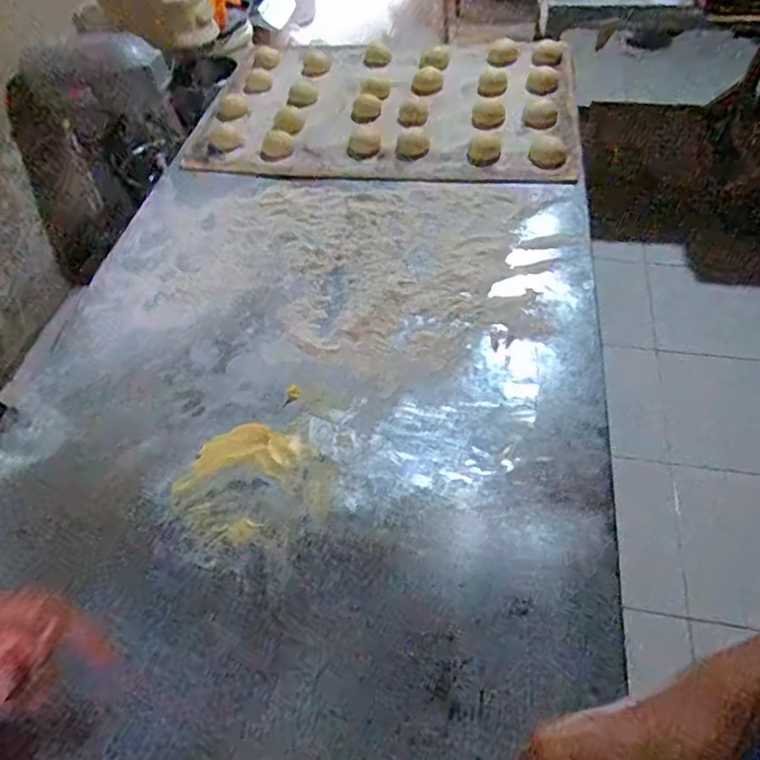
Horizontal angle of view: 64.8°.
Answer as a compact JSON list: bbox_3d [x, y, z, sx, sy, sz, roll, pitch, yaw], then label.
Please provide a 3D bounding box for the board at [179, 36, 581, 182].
[{"bbox_3d":[0.025,-0.489,1.007,0.582,0.029,0.450,4,50,10],"label":"board"}]

